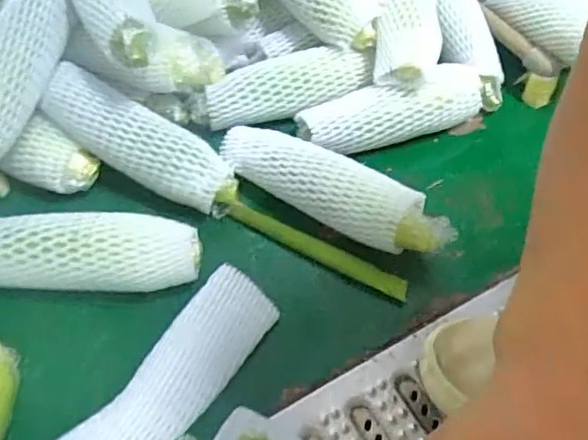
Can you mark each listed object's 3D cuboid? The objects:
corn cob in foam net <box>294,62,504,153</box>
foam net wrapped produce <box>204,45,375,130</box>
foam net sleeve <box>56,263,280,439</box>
[{"bbox_3d":[0.124,-0.131,0.652,0.247,0.056,0.066,-17,54,-13],"label":"corn cob in foam net"},{"bbox_3d":[-0.006,-0.156,0.669,0.194,0.054,0.059,-13,53,-10],"label":"foam net wrapped produce"},{"bbox_3d":[-0.101,0.132,0.474,0.066,0.031,0.213,32,58,22],"label":"foam net sleeve"}]

